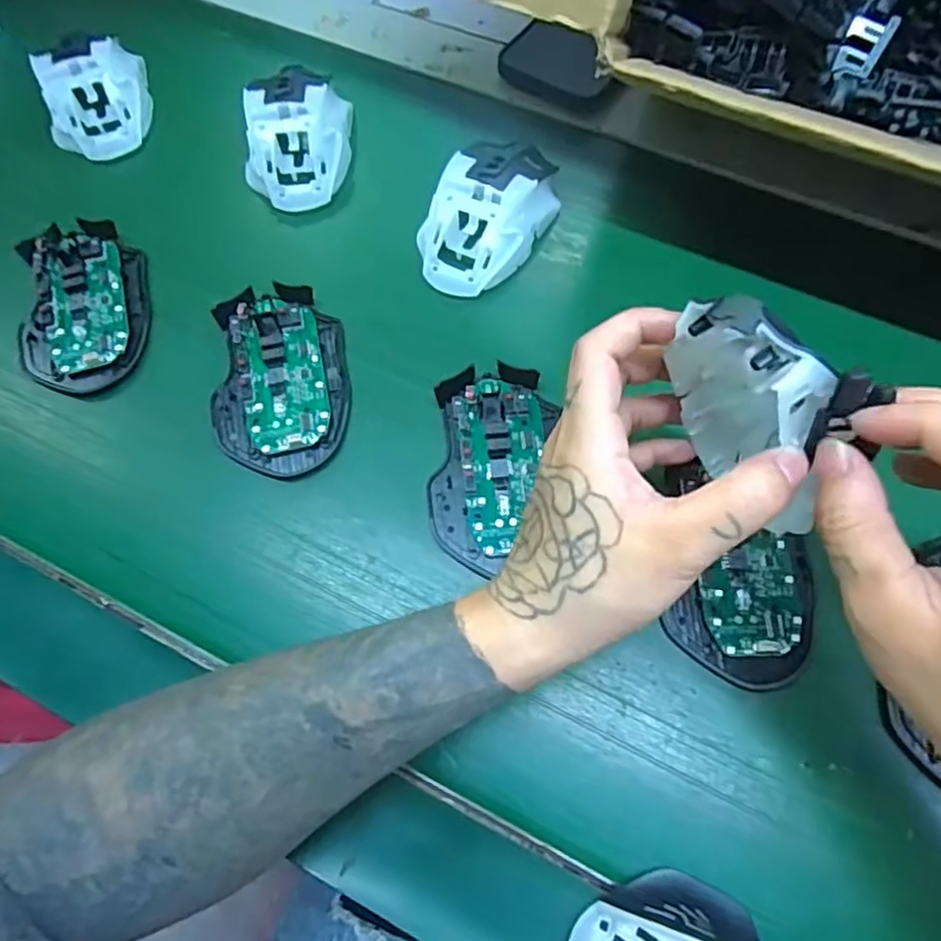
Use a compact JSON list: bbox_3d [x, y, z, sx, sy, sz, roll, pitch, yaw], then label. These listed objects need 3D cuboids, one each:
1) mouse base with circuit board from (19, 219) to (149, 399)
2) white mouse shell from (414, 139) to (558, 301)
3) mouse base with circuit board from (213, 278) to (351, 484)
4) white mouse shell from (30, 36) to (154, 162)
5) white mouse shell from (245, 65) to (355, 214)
[{"bbox_3d":[-0.231,-0.101,0.388,0.070,0.024,0.114,-12,68,-2],"label":"mouse base with circuit board"},{"bbox_3d":[0.013,-0.158,0.397,0.059,0.038,0.110,27,72,12],"label":"white mouse shell"},{"bbox_3d":[-0.107,-0.053,0.366,0.074,0.017,0.113,-3,68,1],"label":"mouse base with circuit board"},{"bbox_3d":[-0.257,-0.254,0.441,0.064,0.039,0.087,-12,68,-2],"label":"white mouse shell"},{"bbox_3d":[-0.113,-0.218,0.420,0.063,0.032,0.096,2,68,3],"label":"white mouse shell"}]

